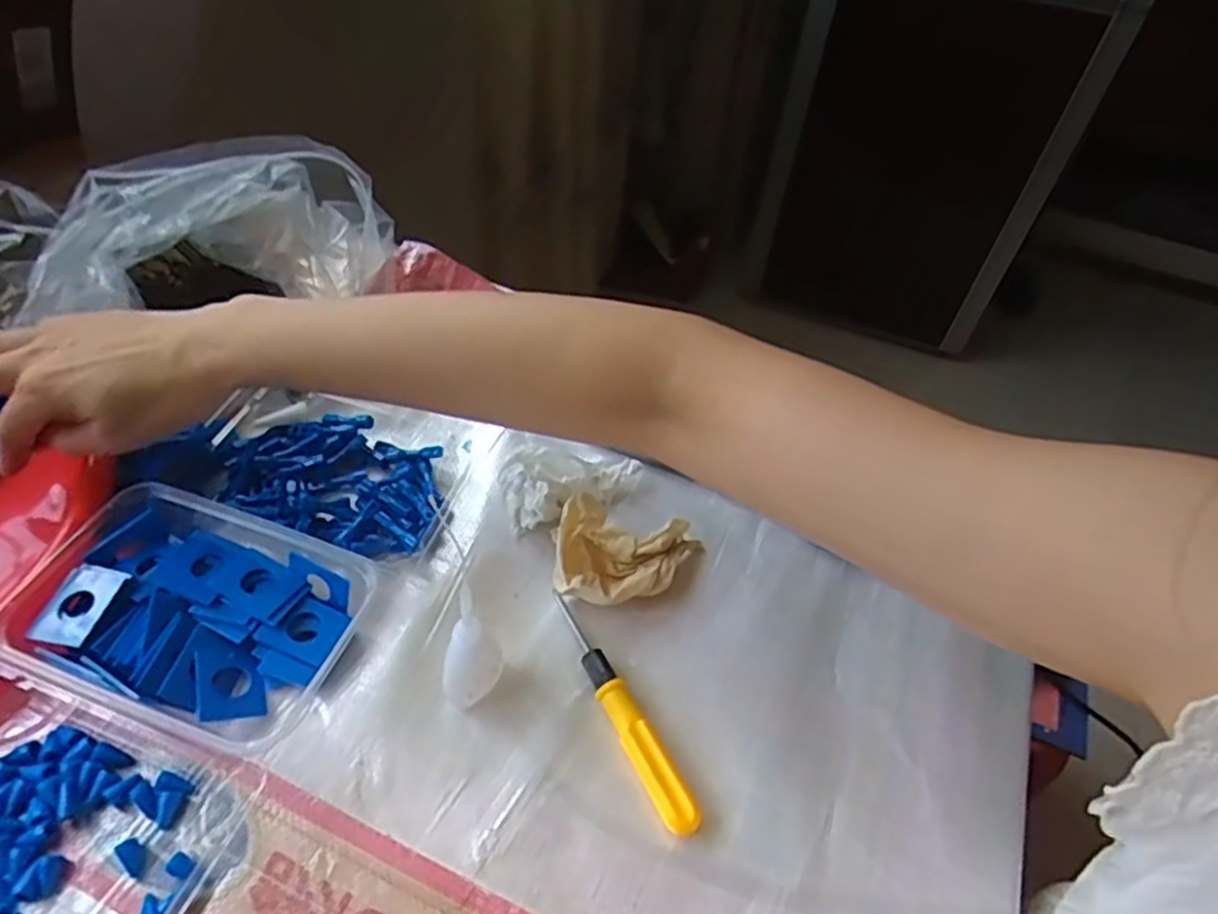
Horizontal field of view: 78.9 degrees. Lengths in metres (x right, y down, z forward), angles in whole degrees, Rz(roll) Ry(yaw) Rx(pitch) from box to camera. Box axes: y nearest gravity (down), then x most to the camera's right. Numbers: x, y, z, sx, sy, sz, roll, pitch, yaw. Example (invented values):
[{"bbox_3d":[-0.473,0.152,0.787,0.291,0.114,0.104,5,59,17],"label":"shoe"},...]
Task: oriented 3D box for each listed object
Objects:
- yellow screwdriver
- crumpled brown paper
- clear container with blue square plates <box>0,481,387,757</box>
[{"bbox_3d":[0.005,0.130,0.390,0.016,0.018,0.140,-19,54,-21],"label":"yellow screwdriver"},{"bbox_3d":[0.014,0.057,0.434,0.090,0.047,0.056,-1,49,-7],"label":"crumpled brown paper"},{"bbox_3d":[-0.224,0.083,0.398,0.163,0.036,0.112,16,49,8],"label":"clear container with blue square plates"}]

